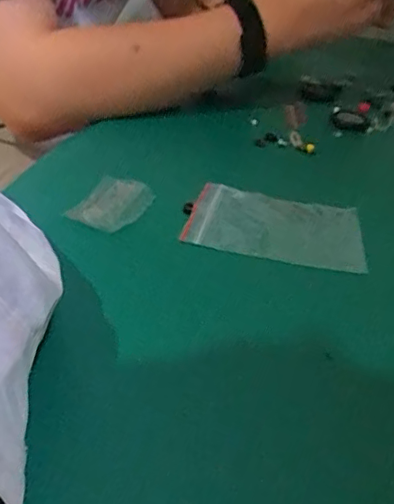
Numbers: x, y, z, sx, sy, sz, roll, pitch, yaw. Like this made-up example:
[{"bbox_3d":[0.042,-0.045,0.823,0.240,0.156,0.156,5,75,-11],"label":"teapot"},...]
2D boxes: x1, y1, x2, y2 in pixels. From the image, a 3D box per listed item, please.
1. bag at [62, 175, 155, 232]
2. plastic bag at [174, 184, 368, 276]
[{"bbox_3d":[-0.056,-0.033,0.377,0.042,0.005,0.060,14,36,10],"label":"bag"},{"bbox_3d":[0.053,-0.020,0.377,0.112,0.008,0.070,11,40,4],"label":"plastic bag"}]

